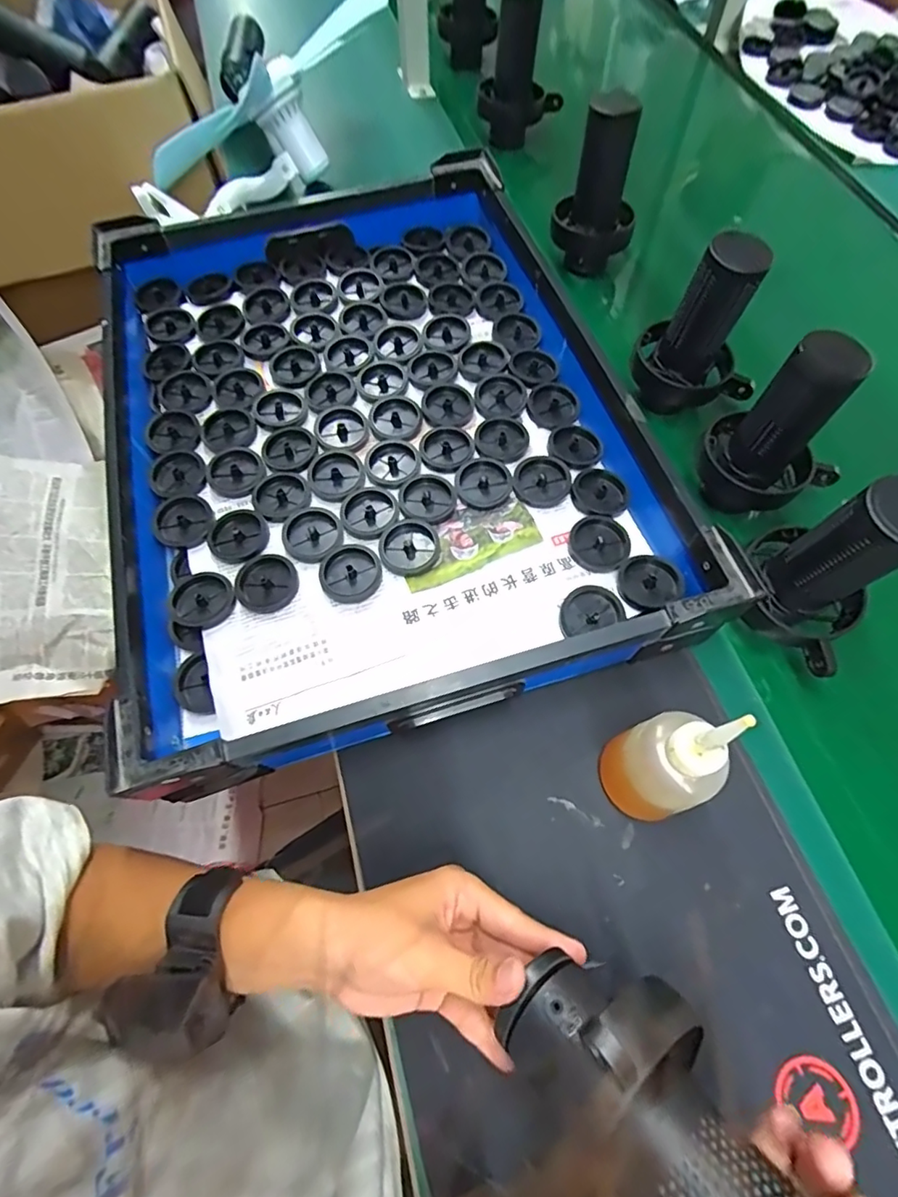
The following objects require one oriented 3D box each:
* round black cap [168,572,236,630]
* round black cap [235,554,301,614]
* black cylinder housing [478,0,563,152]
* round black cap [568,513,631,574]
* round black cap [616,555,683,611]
[{"bbox_3d":[-0.211,0.001,0.463,0.053,0.005,0.052,-1,65,1],"label":"round black cap"},{"bbox_3d":[-0.158,-0.014,0.469,0.052,0.008,0.053,-1,65,1],"label":"round black cap"},{"bbox_3d":[0.104,-0.739,0.771,0.119,0.170,0.071,6,65,4],"label":"black cylinder housing"},{"bbox_3d":[0.132,-0.047,0.475,0.048,0.014,0.052,-1,65,1],"label":"round black cap"},{"bbox_3d":[0.167,-0.015,0.456,0.048,0.017,0.046,-1,65,1],"label":"round black cap"}]

